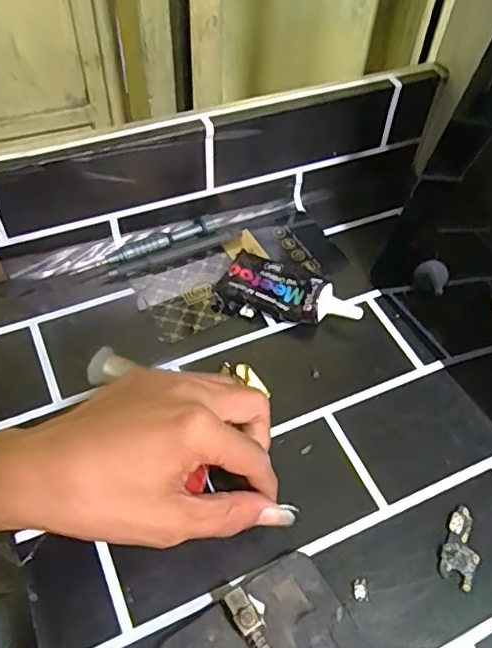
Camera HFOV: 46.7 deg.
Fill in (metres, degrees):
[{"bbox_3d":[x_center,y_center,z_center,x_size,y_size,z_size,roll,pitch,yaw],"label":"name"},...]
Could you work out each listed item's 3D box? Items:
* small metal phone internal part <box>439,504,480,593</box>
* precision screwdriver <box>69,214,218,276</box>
[{"bbox_3d":[0.118,0.120,0.311,0.019,0.004,0.043,23,56,14],"label":"small metal phone internal part"},{"bbox_3d":[-0.072,-0.057,0.424,0.112,0.010,0.014,-23,58,-18],"label":"precision screwdriver"}]

